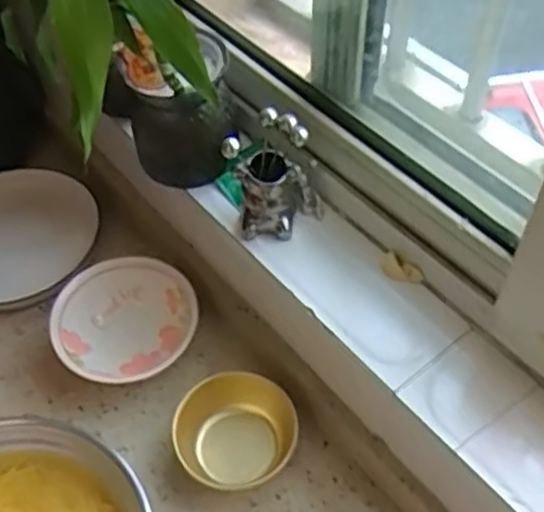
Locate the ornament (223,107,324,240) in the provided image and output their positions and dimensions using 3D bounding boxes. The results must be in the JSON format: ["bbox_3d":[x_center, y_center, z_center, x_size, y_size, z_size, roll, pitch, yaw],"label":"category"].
[{"bbox_3d":[0.003,-0.072,0.658,0.076,0.110,0.054,-33,60,-21],"label":"ornament"}]

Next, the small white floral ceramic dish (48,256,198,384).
[{"bbox_3d":[-0.155,0.074,0.772,0.146,0.047,0.146,-1,52,1],"label":"small white floral ceramic dish"}]

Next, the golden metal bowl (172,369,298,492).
[{"bbox_3d":[-0.035,0.169,0.697,0.110,0.044,0.107,-1,52,1],"label":"golden metal bowl"}]

